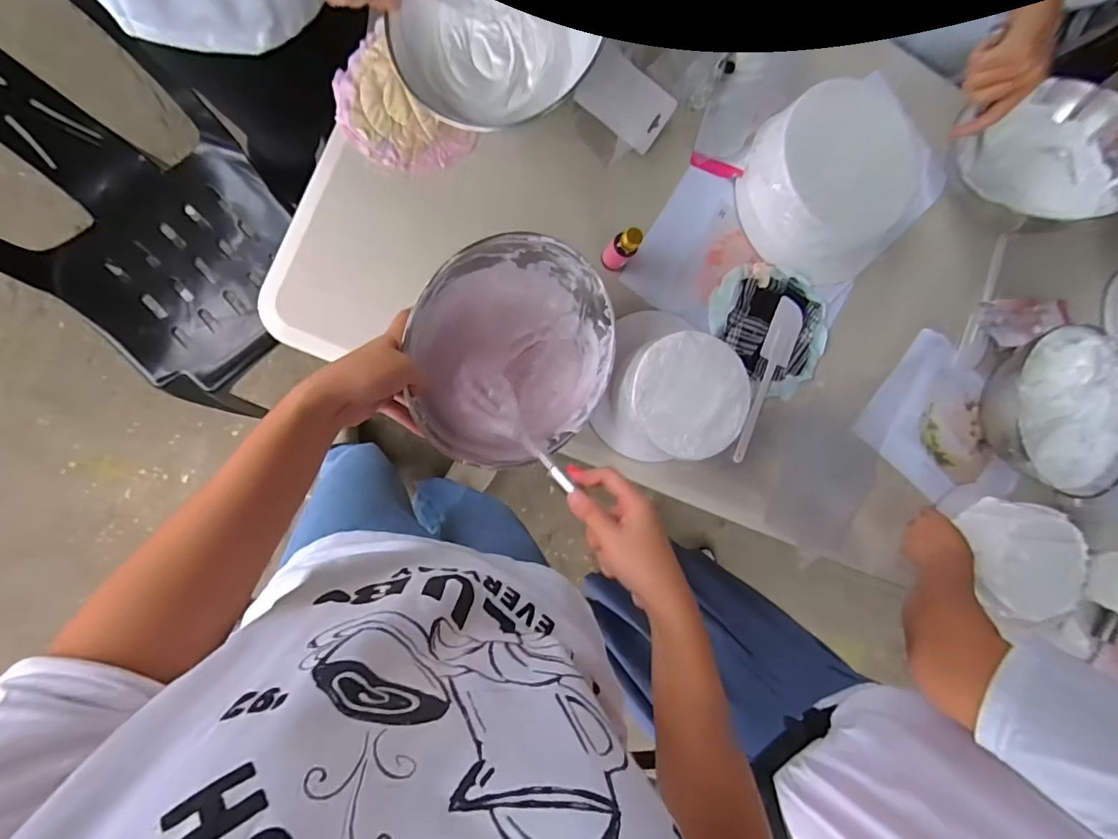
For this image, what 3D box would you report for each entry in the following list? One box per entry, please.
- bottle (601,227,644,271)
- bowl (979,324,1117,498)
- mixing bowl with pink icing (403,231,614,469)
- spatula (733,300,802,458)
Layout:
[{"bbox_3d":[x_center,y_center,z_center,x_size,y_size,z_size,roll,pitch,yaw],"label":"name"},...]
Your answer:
[{"bbox_3d":[0.076,-0.206,0.583,0.030,0.074,0.030,0,92,-9],"label":"bottle"},{"bbox_3d":[0.725,-0.023,0.715,0.216,0.090,0.224,0,92,-9],"label":"bowl"},{"bbox_3d":[-0.044,-0.068,0.520,0.217,0.102,0.214,0,92,-9],"label":"mixing bowl with pink icing"},{"bbox_3d":[0.289,-0.053,0.671,0.045,0.010,0.232,21,89,-9],"label":"spatula"}]

